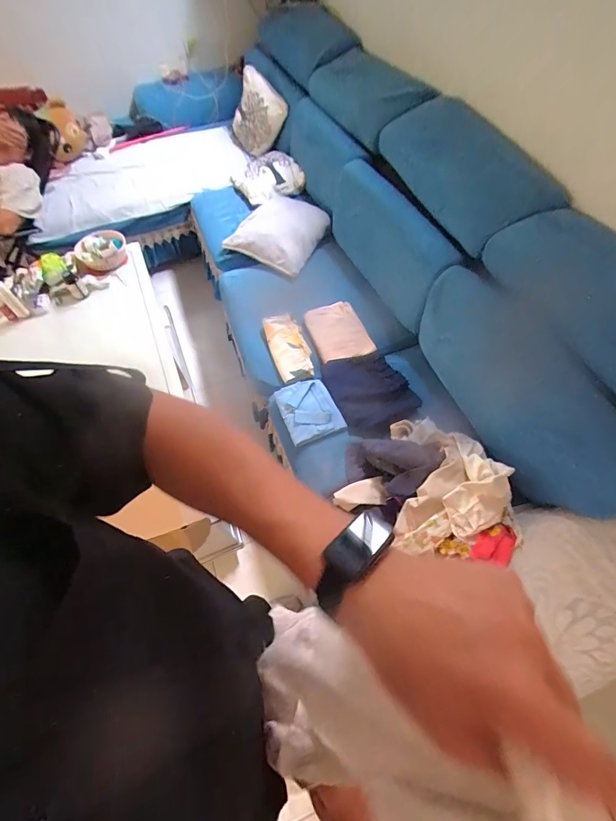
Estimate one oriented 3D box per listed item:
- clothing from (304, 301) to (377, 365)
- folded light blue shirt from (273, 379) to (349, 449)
[{"bbox_3d":[0.118,-0.299,1.447,0.209,0.069,0.246,-20,60,-9],"label":"clothing"},{"bbox_3d":[-0.002,-0.007,1.270,0.175,0.034,0.223,-22,60,-10],"label":"folded light blue shirt"}]

